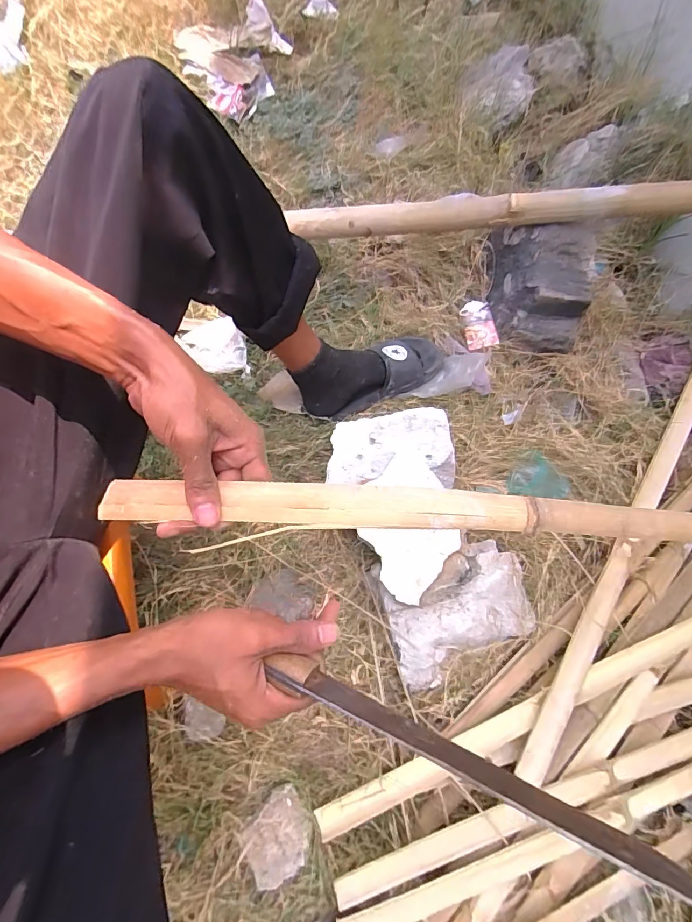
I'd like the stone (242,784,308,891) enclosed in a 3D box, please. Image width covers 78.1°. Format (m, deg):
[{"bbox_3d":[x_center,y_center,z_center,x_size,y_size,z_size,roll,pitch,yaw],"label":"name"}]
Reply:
[{"bbox_3d":[-0.080,0.443,0.505,0.069,0.034,0.077,-25,71,-10],"label":"stone"}]

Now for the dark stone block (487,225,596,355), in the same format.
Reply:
[{"bbox_3d":[0.332,-0.307,0.730,0.154,0.113,0.199,6,69,2],"label":"dark stone block"}]

